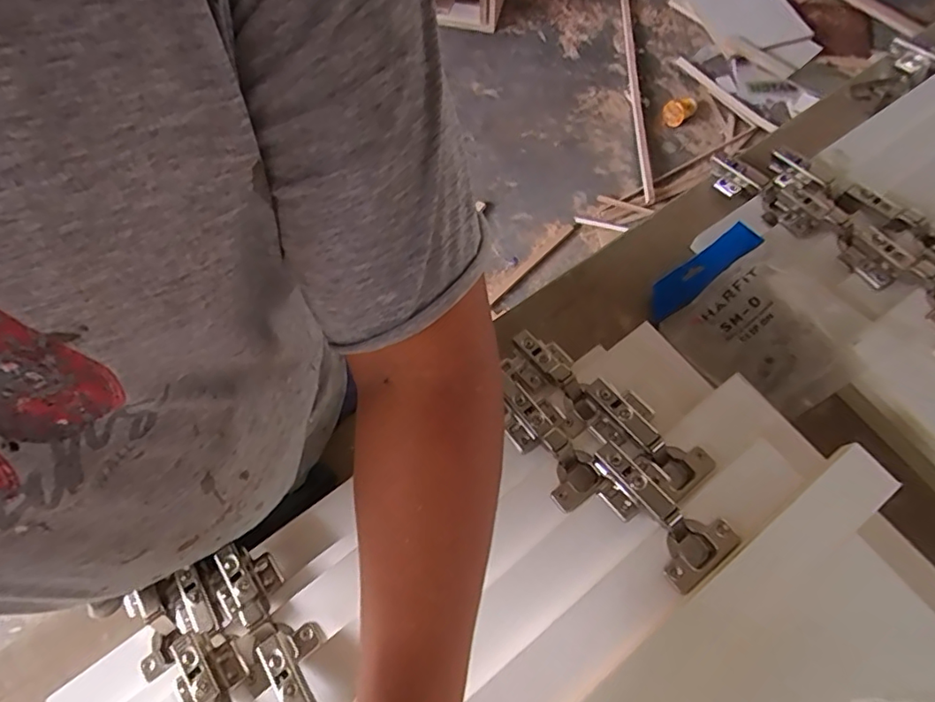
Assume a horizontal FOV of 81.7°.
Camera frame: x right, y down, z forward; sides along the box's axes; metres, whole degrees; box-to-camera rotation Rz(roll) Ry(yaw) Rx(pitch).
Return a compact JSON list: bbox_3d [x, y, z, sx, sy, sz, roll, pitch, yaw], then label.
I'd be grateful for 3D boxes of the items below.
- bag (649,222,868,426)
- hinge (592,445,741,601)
[{"bbox_3d":[0.275,-0.029,0.531,0.131,0.024,0.190,-43,48,15],"label":"bag"},{"bbox_3d":[0.144,0.119,0.420,0.063,0.045,0.112,-34,71,-12],"label":"hinge"}]

